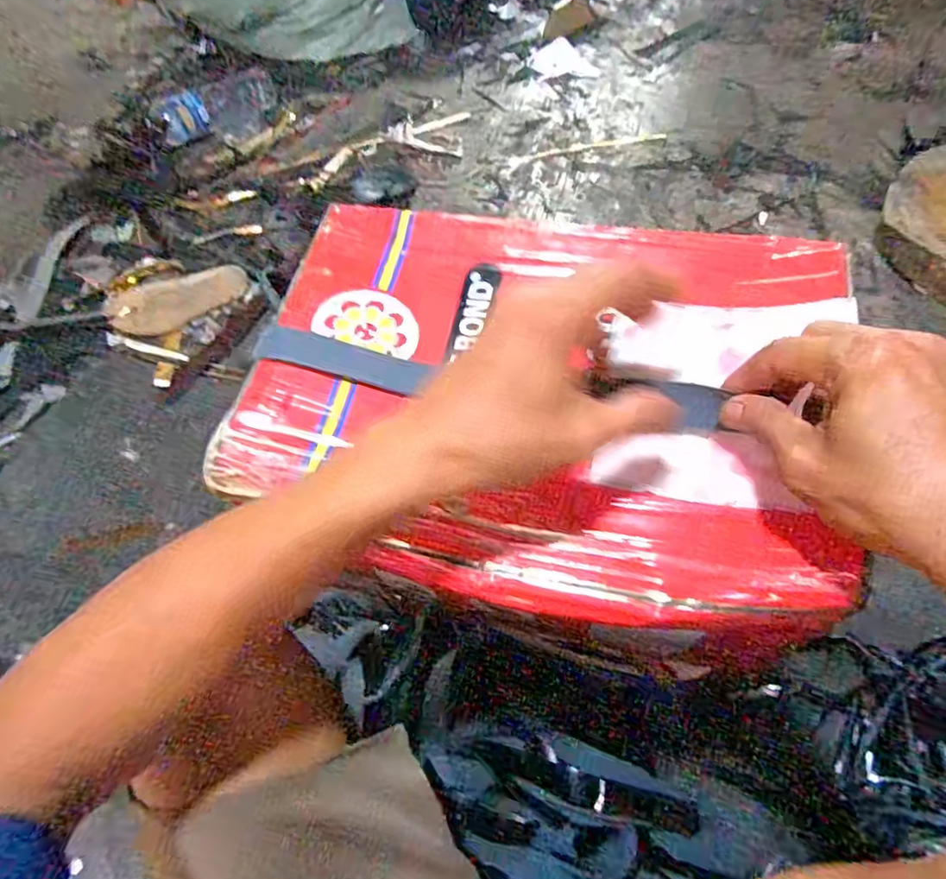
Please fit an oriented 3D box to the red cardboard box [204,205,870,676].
[{"bbox_3d":[0.036,-0.028,0.360,0.330,0.049,0.267,9,60,10],"label":"red cardboard box"}]

